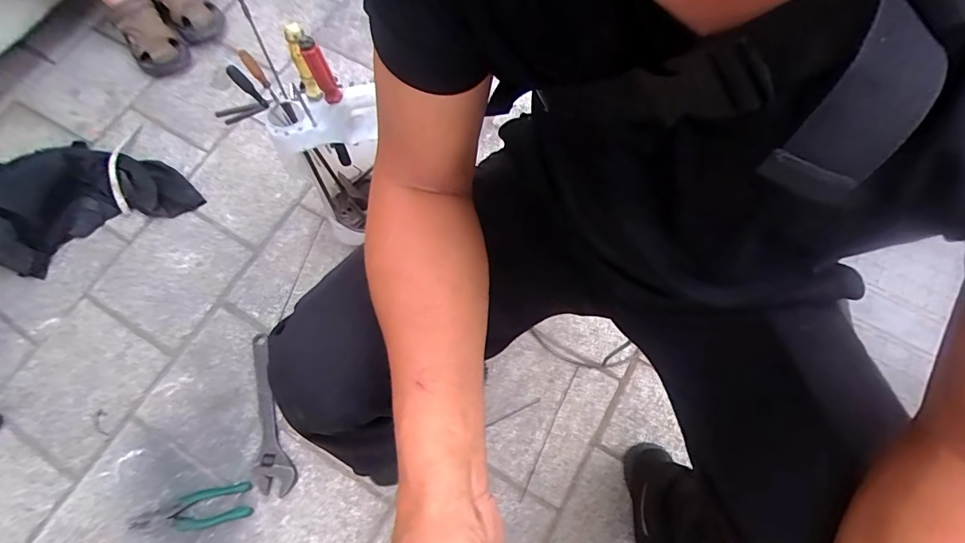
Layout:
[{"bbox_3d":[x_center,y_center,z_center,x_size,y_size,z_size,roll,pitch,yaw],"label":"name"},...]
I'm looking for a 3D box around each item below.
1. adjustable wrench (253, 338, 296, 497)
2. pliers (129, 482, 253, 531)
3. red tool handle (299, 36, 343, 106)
[{"bbox_3d":[-0.406,0.262,0.866,0.068,0.022,0.297,-19,70,-7],"label":"adjustable wrench"},{"bbox_3d":[-0.499,0.412,0.806,0.193,0.021,0.060,-10,70,-4],"label":"pliers"},{"bbox_3d":[-0.215,-0.268,0.624,0.025,0.097,0.030,-29,71,-9],"label":"red tool handle"}]

